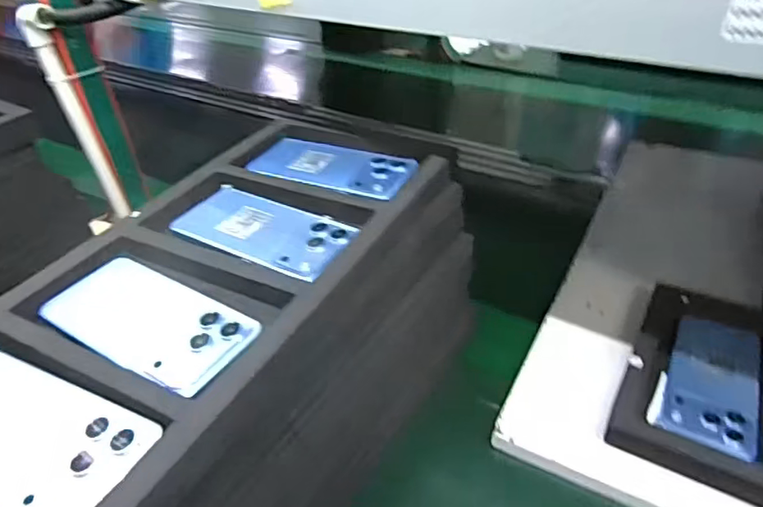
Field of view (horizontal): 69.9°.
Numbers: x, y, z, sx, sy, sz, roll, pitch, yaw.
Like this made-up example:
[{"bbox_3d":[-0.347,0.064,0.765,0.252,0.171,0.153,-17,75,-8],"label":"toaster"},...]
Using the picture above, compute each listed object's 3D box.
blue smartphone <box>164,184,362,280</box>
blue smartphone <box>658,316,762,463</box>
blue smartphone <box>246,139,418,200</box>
[{"bbox_3d":[-0.095,-0.020,0.452,0.165,0.013,0.074,19,42,28],"label":"blue smartphone"},{"bbox_3d":[0.317,0.119,0.518,0.076,0.007,0.160,16,41,24],"label":"blue smartphone"},{"bbox_3d":[-0.048,-0.086,0.538,0.160,0.007,0.076,12,39,20],"label":"blue smartphone"}]

